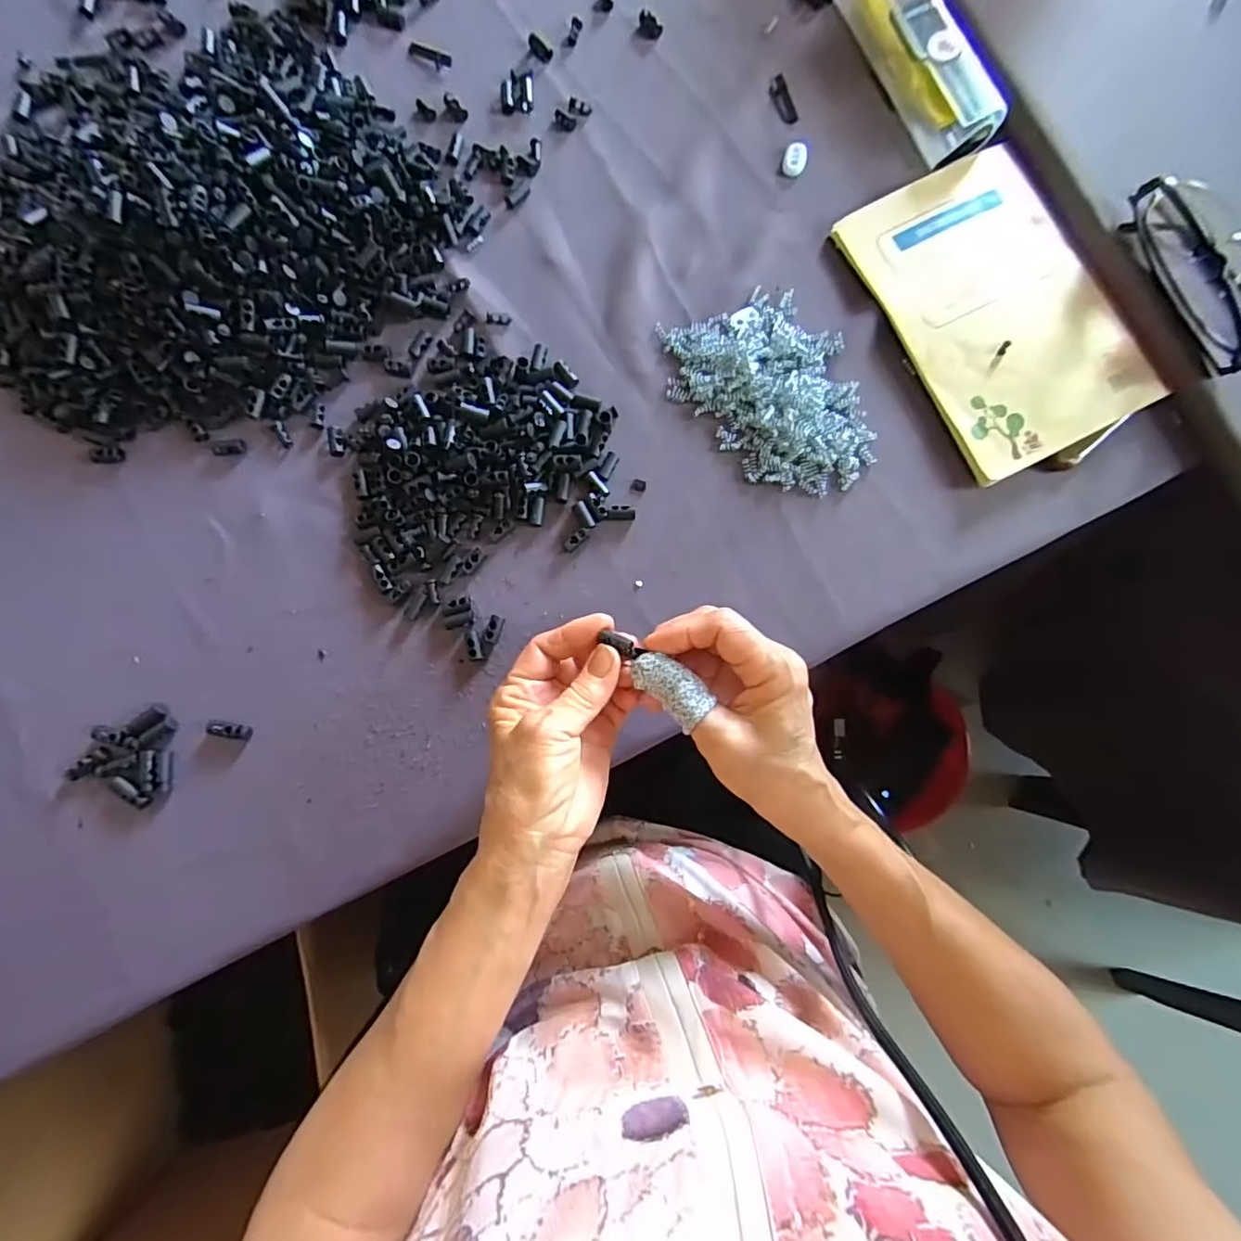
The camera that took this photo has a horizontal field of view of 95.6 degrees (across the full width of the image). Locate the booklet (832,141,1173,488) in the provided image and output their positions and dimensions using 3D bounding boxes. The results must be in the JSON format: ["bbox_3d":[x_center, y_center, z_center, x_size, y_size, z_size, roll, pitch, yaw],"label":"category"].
[{"bbox_3d":[0.256,-0.212,0.375,0.147,0.013,0.206,-26,84,-3],"label":"booklet"}]

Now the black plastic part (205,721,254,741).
[{"bbox_3d":[-0.241,0.067,0.346,0.025,0.010,0.008,11,83,2],"label":"black plastic part"}]

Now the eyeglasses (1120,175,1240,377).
[{"bbox_3d":[0.381,-0.226,0.357,0.071,0.032,0.130,-23,84,-2],"label":"eyeglasses"}]

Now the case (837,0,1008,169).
[{"bbox_3d":[0.203,-0.394,0.386,0.041,0.033,0.154,-27,84,-3],"label":"case"}]

